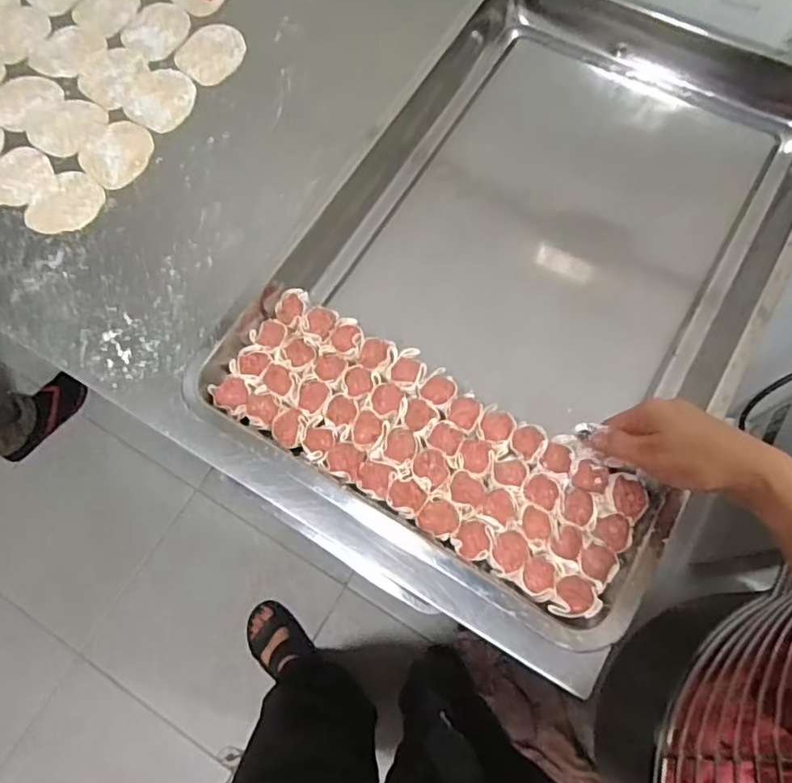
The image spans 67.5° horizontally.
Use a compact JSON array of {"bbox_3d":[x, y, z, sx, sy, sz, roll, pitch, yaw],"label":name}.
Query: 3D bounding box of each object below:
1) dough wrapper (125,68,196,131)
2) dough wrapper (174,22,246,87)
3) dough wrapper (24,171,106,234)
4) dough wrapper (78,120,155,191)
[{"bbox_3d":[-0.261,-0.326,0.658,0.076,0.004,0.081,0,70,1],"label":"dough wrapper"},{"bbox_3d":[-0.213,-0.391,0.679,0.080,0.004,0.080,0,70,1],"label":"dough wrapper"},{"bbox_3d":[-0.341,-0.194,0.614,0.066,0.004,0.077,29,73,11],"label":"dough wrapper"},{"bbox_3d":[-0.295,-0.254,0.633,0.072,0.004,0.077,0,70,1],"label":"dough wrapper"}]

